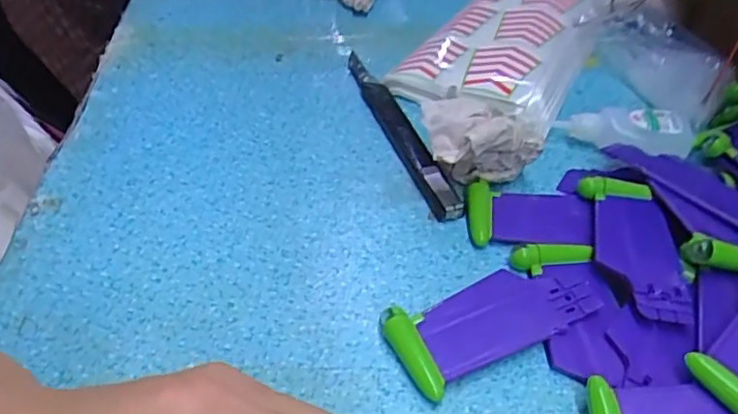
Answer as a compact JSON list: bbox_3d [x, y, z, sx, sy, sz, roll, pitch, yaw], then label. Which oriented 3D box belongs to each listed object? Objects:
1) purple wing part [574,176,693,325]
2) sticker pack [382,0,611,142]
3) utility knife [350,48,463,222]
[{"bbox_3d":[0.126,0.016,0.291,0.038,0.011,0.089,7,44,4],"label":"purple wing part"},{"bbox_3d":[0.116,-0.143,0.458,0.107,0.021,0.265,22,47,18],"label":"sticker pack"},{"bbox_3d":[0.016,-0.050,0.359,0.017,0.012,0.148,-11,46,-15],"label":"utility knife"}]

